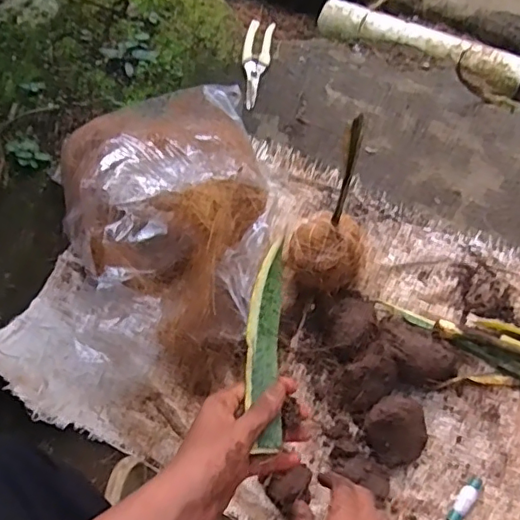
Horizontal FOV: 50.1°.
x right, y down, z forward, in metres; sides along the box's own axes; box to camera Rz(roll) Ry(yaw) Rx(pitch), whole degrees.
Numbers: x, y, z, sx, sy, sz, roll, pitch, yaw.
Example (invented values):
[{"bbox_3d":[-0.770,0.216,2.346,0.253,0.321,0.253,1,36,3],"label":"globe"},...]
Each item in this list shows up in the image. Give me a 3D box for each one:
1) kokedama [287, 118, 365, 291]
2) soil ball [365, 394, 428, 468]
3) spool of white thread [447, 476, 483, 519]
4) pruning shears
[{"bbox_3d":[0.101,-0.076,0.700,0.093,0.213,0.105,15,28,10],"label":"kokedama"},{"bbox_3d":[0.158,0.198,0.644,0.073,0.049,0.068,-1,61,2],"label":"soil ball"},{"bbox_3d":[0.231,0.269,0.624,0.018,0.016,0.063,32,67,18],"label":"spool of white thread"},{"bbox_3d":[-0.008,-0.347,0.964,0.049,0.023,0.206,7,62,6],"label":"pruning shears"}]

